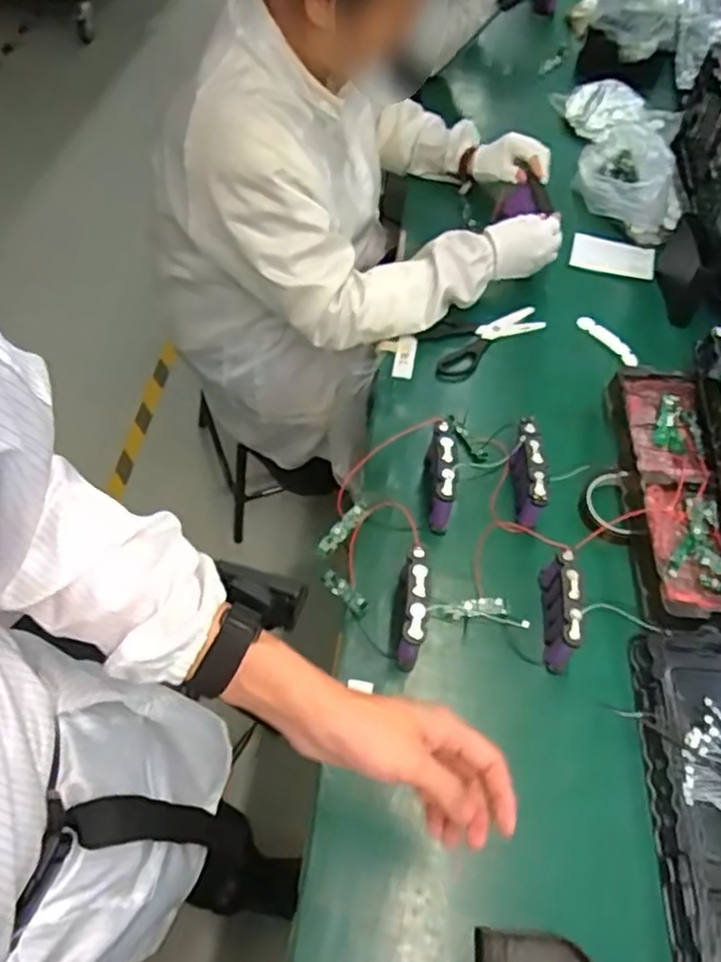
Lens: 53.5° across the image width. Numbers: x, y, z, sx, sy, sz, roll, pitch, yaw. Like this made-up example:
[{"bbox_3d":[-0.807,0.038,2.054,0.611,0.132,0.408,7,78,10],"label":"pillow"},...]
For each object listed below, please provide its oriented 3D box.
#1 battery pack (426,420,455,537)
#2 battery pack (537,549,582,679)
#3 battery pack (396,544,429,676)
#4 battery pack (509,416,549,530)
[{"bbox_3d":[0.096,-0.003,0.852,0.023,0.090,0.106,1,58,-2],"label":"battery pack"},{"bbox_3d":[0.219,0.136,0.778,0.024,0.083,0.122,5,58,1],"label":"battery pack"},{"bbox_3d":[0.055,0.135,0.771,0.025,0.086,0.107,5,58,1],"label":"battery pack"},{"bbox_3d":[0.204,-0.007,0.863,0.027,0.082,0.110,-4,58,-5],"label":"battery pack"}]

